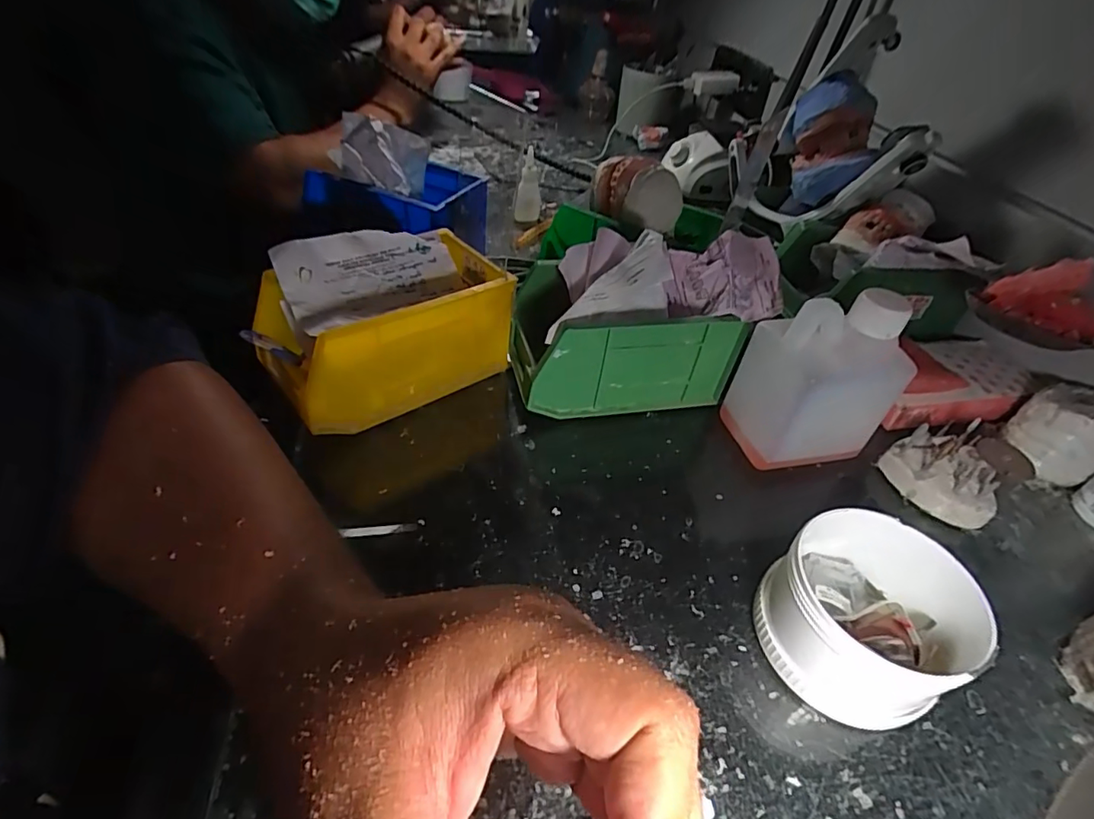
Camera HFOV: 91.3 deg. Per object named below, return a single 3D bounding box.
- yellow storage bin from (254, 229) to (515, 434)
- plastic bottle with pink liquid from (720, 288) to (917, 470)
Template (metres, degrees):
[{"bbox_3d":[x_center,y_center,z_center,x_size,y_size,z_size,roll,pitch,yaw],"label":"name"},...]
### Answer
[{"bbox_3d":[-0.120,-0.060,0.412,0.174,0.090,0.098,-23,50,-27],"label":"yellow storage bin"},{"bbox_3d":[0.194,-0.022,0.385,0.090,0.121,0.066,-5,44,-11],"label":"plastic bottle with pink liquid"}]

